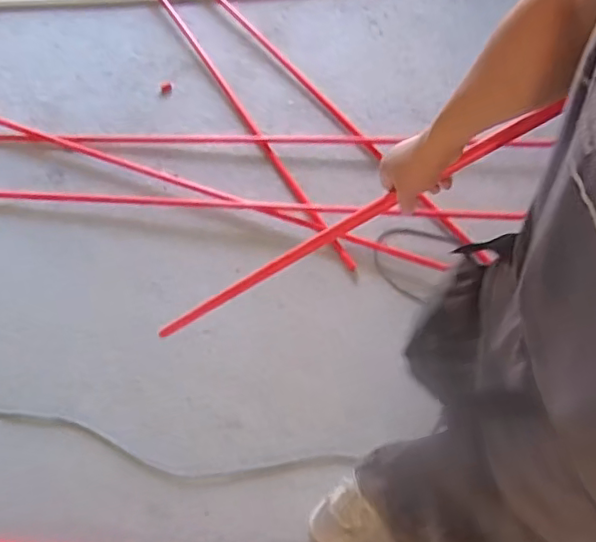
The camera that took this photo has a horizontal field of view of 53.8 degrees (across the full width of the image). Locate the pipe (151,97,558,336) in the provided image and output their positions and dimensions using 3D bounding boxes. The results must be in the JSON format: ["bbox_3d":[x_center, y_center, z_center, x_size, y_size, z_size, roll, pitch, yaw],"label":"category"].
[{"bbox_3d":[0.020,-0.036,0.906,0.790,0.025,0.022,-29,57,37],"label":"pipe"}]

